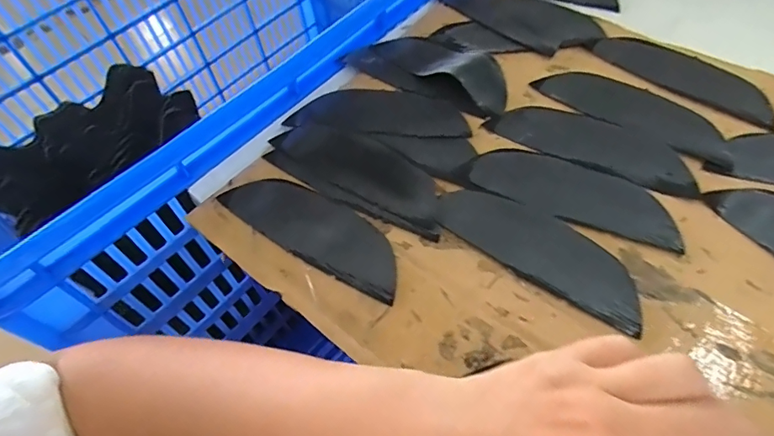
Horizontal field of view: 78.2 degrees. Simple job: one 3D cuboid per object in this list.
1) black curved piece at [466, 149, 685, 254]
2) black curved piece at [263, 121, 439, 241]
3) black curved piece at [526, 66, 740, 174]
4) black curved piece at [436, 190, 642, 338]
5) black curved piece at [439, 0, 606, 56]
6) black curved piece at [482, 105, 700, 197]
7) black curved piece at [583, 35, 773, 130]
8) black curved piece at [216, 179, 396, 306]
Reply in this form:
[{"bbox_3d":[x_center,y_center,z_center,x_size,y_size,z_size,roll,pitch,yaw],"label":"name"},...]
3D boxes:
[{"bbox_3d":[0.123,-0.018,0.315,0.133,0.005,0.044,20,60,18],"label":"black curved piece"},{"bbox_3d":[-0.022,-0.034,0.342,0.145,0.006,0.057,27,62,22],"label":"black curved piece"},{"bbox_3d":[0.184,-0.082,0.350,0.139,0.004,0.051,37,66,26],"label":"black curved piece"},{"bbox_3d":[0.095,0.017,0.298,0.133,0.004,0.045,30,68,20],"label":"black curved piece"},{"bbox_3d":[0.111,-0.184,0.425,0.152,0.010,0.064,38,67,26],"label":"black curved piece"},{"bbox_3d":[0.145,-0.053,0.339,0.138,0.004,0.047,24,61,20],"label":"black curved piece"},{"bbox_3d":[0.229,-0.113,0.368,0.052,0.004,0.137,-40,61,-20],"label":"black curved piece"},{"bbox_3d":[-0.049,0.006,0.320,0.138,0.005,0.045,26,65,19],"label":"black curved piece"}]

